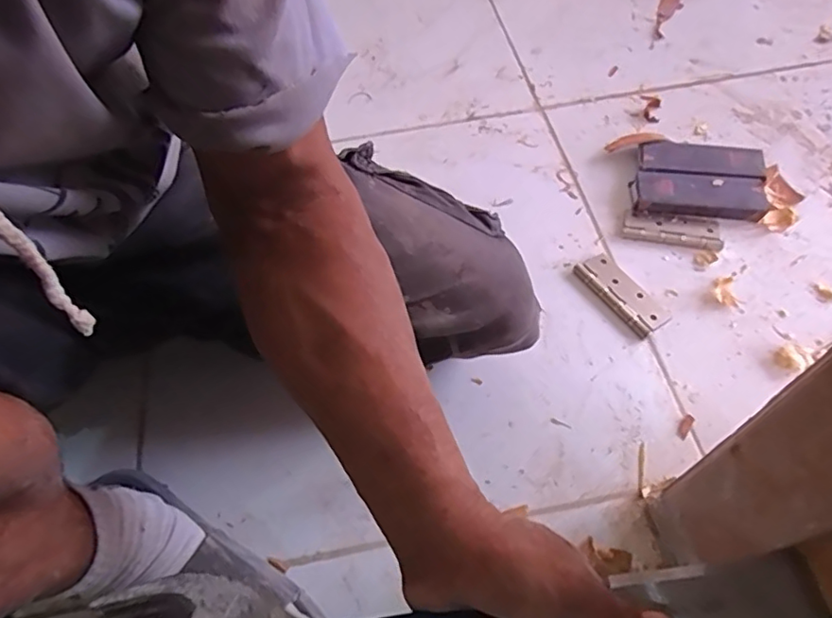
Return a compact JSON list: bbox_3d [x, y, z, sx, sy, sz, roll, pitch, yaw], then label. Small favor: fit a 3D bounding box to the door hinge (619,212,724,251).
[{"bbox_3d":[0.280,-0.084,0.627,0.101,0.011,0.039,13,59,11],"label":"door hinge"}]

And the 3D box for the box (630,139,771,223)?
[{"bbox_3d":[0.323,-0.148,0.656,0.137,0.029,0.104,7,58,7],"label":"box"}]

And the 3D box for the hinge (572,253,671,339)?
[{"bbox_3d":[0.210,-0.016,0.584,0.042,0.009,0.100,-30,61,-15],"label":"hinge"}]

